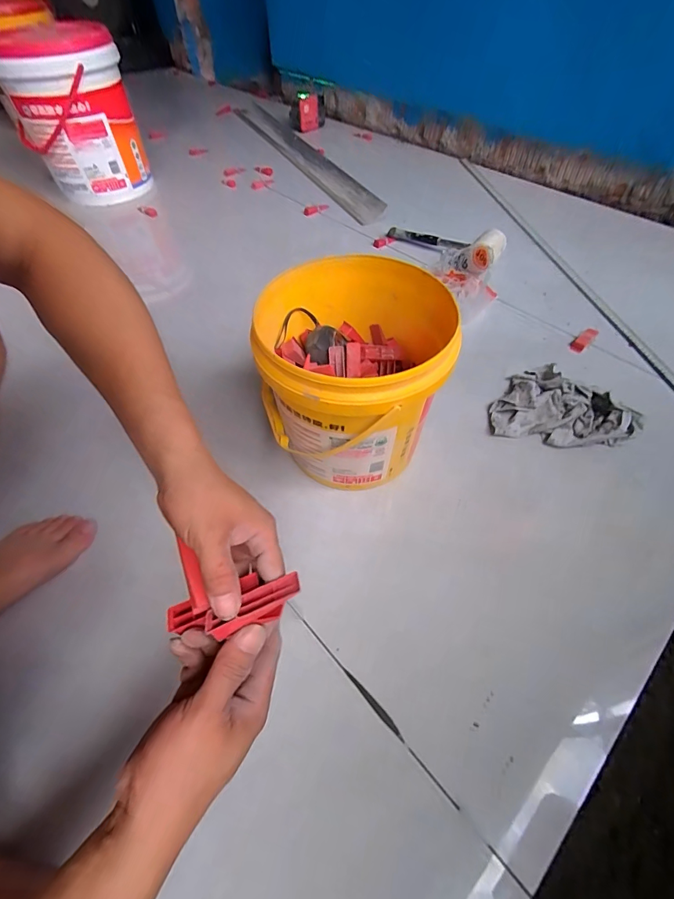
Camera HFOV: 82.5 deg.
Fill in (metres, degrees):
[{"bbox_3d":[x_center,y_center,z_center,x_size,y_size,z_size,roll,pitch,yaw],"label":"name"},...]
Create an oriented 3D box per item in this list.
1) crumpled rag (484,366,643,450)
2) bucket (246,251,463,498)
[{"bbox_3d":[0.382,-0.086,0.660,0.220,0.041,0.176,9,55,10],"label":"crumpled rag"},{"bbox_3d":[0.023,-0.083,0.546,0.238,0.254,0.237,-1,54,1],"label":"bucket"}]

